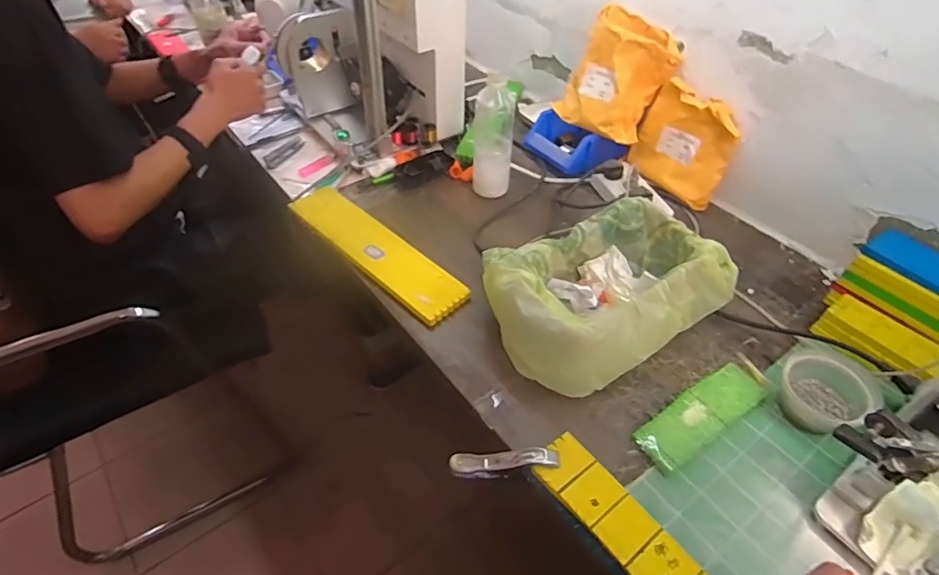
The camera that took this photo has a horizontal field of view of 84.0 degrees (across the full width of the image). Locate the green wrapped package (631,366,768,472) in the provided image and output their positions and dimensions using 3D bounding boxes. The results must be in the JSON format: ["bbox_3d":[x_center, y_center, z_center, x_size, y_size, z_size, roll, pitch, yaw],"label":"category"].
[{"bbox_3d":[0.271,0.145,0.607,0.173,0.015,0.056,-26,52,-24],"label":"green wrapped package"}]

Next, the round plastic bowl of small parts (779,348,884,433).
[{"bbox_3d":[0.413,0.119,0.605,0.089,0.058,0.093,1,46,-1],"label":"round plastic bowl of small parts"}]

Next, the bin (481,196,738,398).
[{"bbox_3d":[0.187,0.005,0.681,0.302,0.111,0.176,-25,51,-23],"label":"bin"}]

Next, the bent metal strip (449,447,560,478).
[{"bbox_3d":[0.038,0.191,0.566,0.116,0.021,0.022,-10,45,9],"label":"bent metal strip"}]

